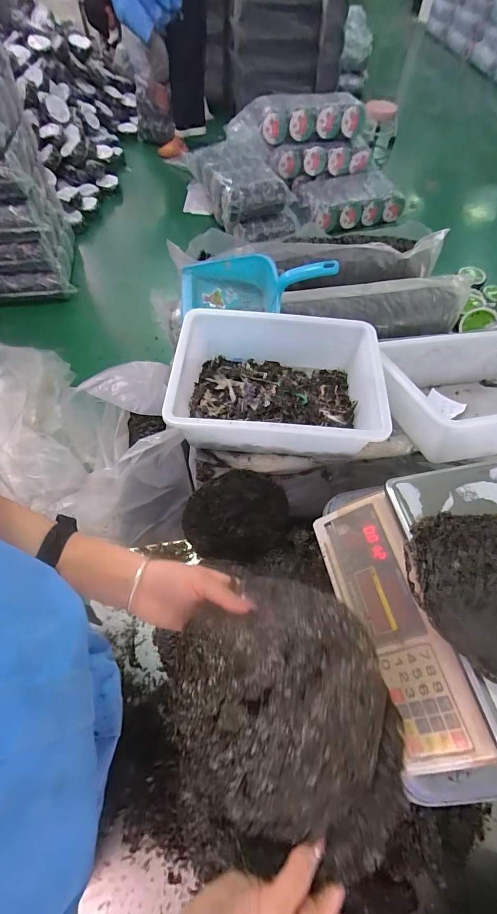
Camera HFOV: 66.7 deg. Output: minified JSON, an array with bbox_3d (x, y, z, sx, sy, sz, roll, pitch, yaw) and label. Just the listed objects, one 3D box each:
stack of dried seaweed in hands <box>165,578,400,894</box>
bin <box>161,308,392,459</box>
[{"bbox_3d":[0.031,0.222,0.348,0.213,0.047,0.197,18,60,9],"label":"stack of dried seaweed in hands"},{"bbox_3d":[0.051,-0.126,0.681,0.361,0.112,0.262,5,59,1],"label":"bin"}]

